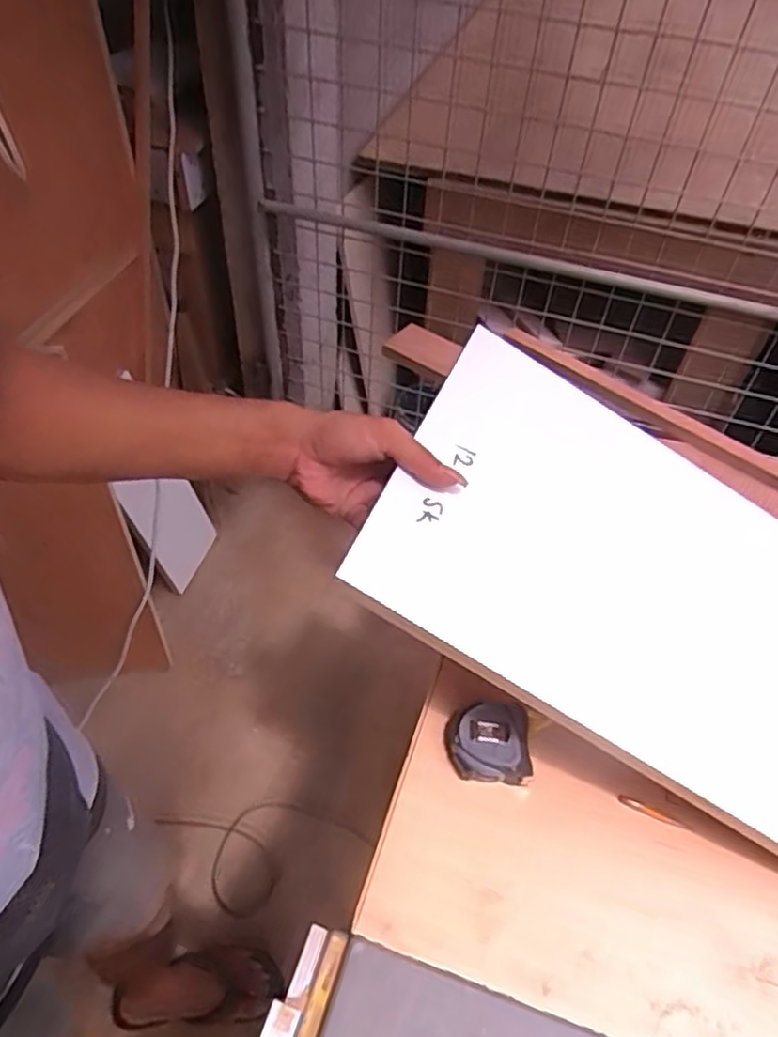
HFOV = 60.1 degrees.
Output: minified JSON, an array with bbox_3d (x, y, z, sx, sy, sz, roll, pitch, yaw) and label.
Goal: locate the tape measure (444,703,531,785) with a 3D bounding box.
[{"bbox_3d":[0.085,0.197,0.586,0.070,0.044,0.066,2,49,2],"label":"tape measure"}]

